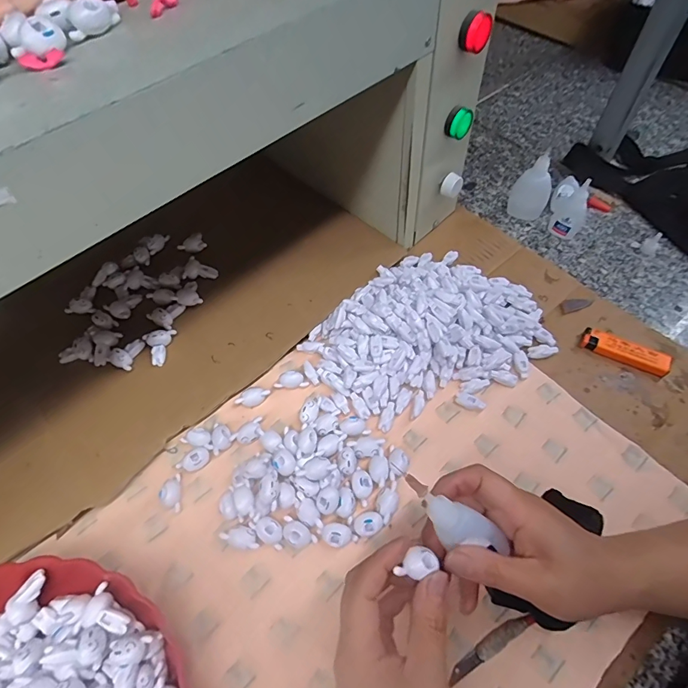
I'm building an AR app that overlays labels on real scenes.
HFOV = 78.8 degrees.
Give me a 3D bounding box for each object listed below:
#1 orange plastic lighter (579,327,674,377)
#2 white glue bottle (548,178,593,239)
[{"bbox_3d":[0.286,0.007,0.427,0.079,0.017,0.022,25,63,16],"label":"orange plastic lighter"},{"bbox_3d":[0.279,-0.162,0.509,0.023,0.069,0.031,-38,65,-19],"label":"white glue bottle"}]

